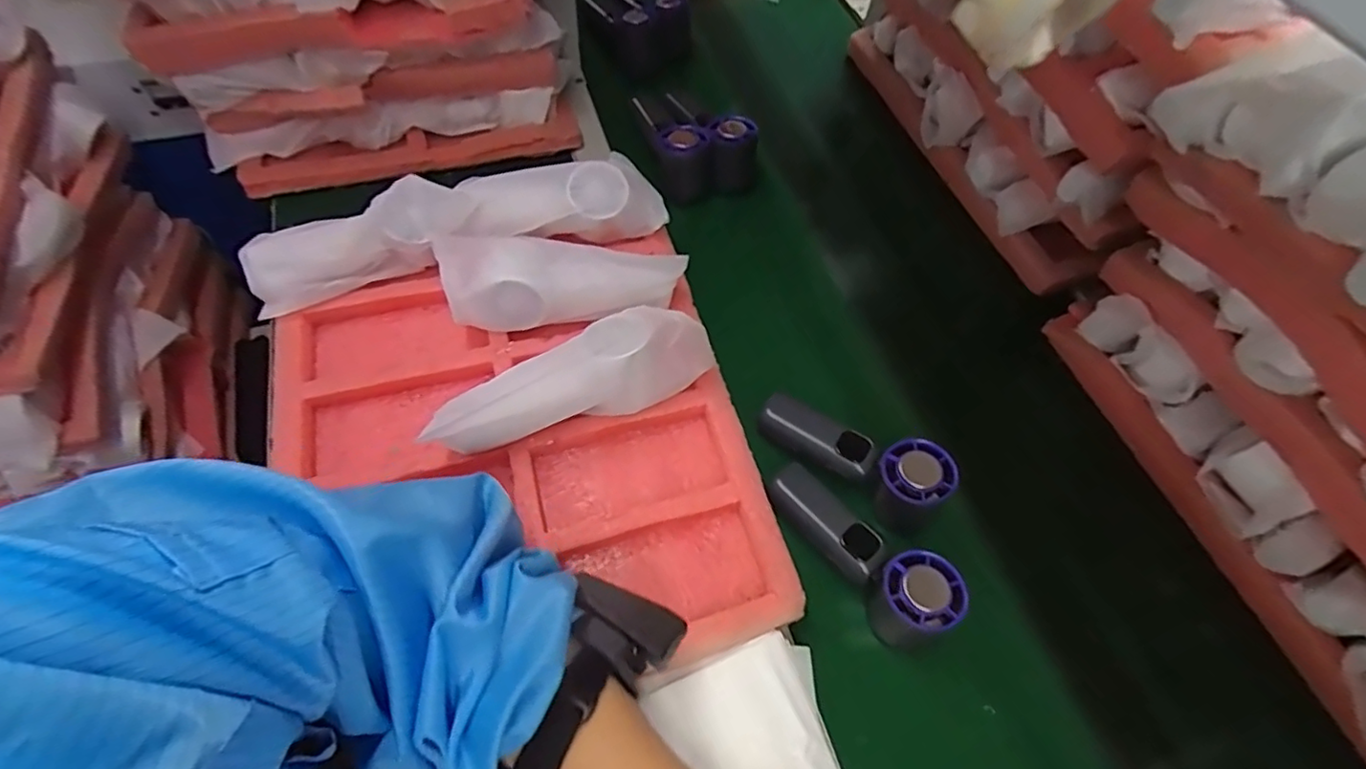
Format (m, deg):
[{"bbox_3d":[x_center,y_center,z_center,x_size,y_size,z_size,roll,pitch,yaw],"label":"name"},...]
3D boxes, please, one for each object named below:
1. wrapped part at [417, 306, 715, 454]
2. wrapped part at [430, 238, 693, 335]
[{"bbox_3d":[-0.079,0.000,0.439,0.198,0.061,0.067,-26,65,-19],"label":"wrapped part"},{"bbox_3d":[-0.096,-0.088,0.482,0.187,0.049,0.059,-5,60,-8],"label":"wrapped part"}]

